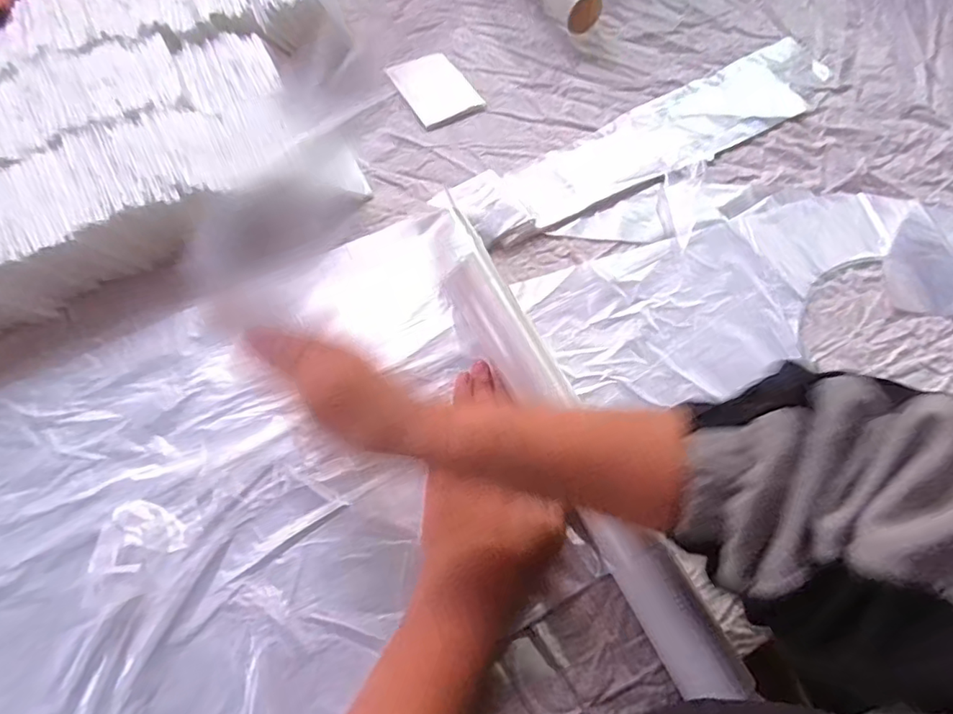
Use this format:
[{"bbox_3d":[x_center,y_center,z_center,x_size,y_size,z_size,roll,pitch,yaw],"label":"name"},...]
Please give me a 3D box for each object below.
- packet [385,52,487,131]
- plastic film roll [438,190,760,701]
[{"bbox_3d":[-0.039,-0.255,0.534,0.065,0.006,0.085,-28,70,-14],"label":"packet"},{"bbox_3d":[0.052,0.040,0.379,0.040,0.033,0.360,-24,69,-13],"label":"plastic film roll"}]

